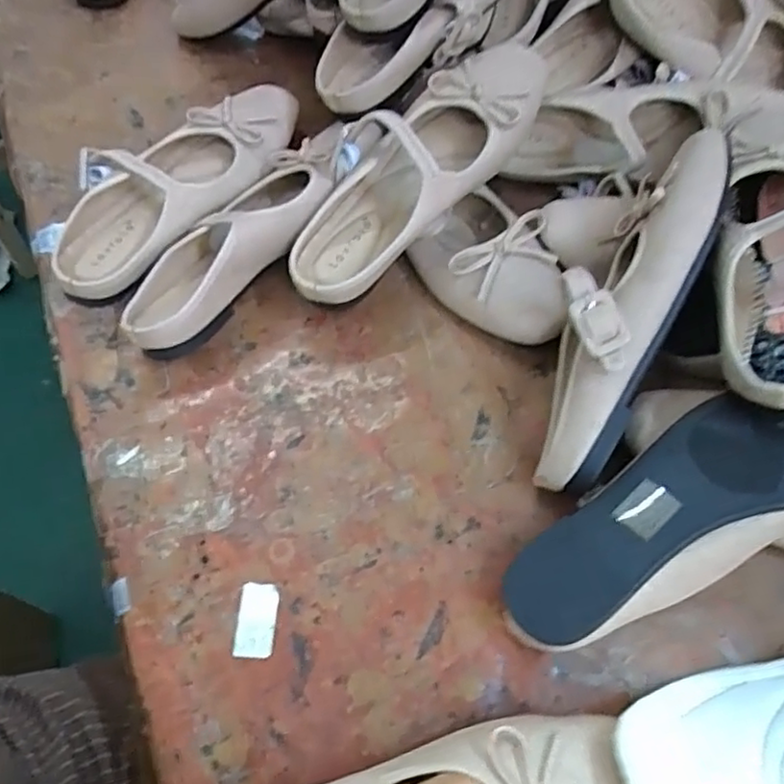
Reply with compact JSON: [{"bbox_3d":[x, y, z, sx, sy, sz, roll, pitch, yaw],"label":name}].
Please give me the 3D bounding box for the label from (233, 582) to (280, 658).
[{"bbox_3d":[-0.079,0.132,0.376,0.022,0.004,0.040,3,61,2],"label":"label"}]

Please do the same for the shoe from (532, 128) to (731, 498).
[{"bbox_3d":[0.141,-0.055,0.402,0.064,0.071,0.241,24,87,13],"label":"shoe"}]

